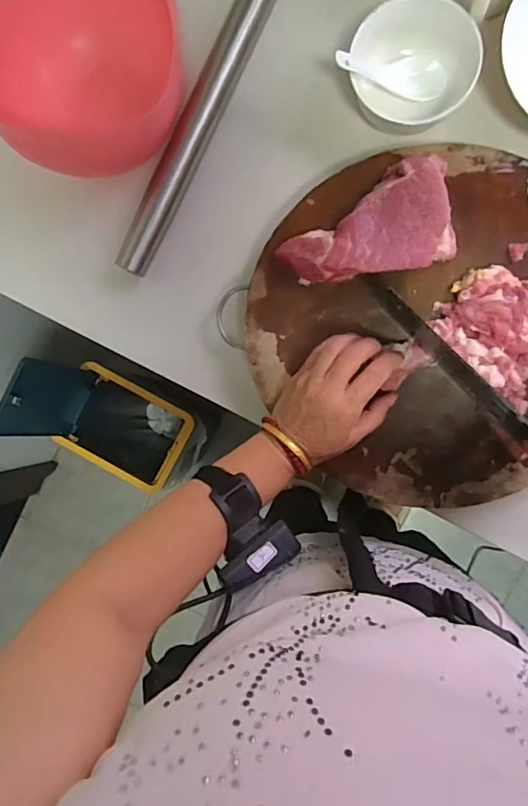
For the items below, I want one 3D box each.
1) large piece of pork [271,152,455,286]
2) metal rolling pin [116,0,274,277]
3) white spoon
[{"bbox_3d":[0.094,-0.153,0.455,0.154,0.041,0.088,-20,88,6],"label":"large piece of pork"},{"bbox_3d":[-0.055,-0.305,0.513,0.032,0.032,0.373,26,93,6],"label":"metal rolling pin"},{"bbox_3d":[0.117,-0.312,0.476,0.116,0.036,0.028,1,90,-17],"label":"white spoon"}]

